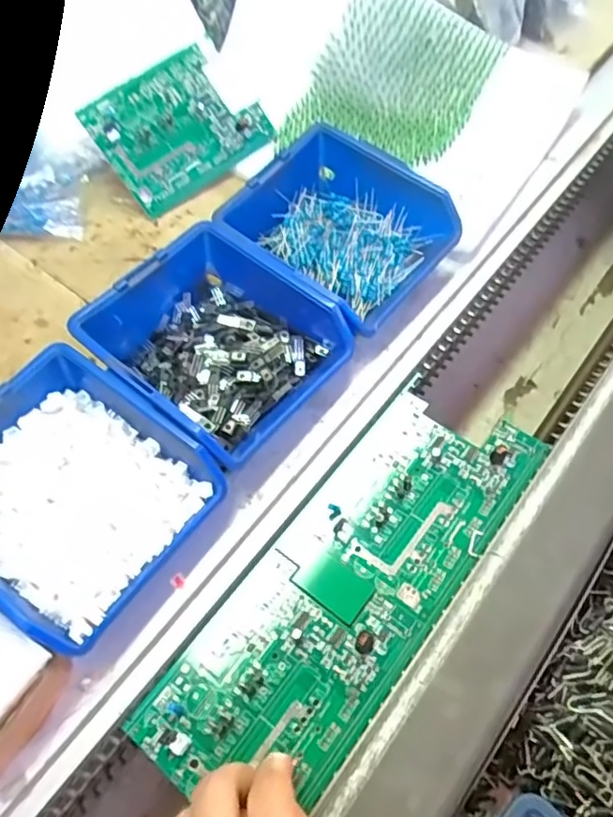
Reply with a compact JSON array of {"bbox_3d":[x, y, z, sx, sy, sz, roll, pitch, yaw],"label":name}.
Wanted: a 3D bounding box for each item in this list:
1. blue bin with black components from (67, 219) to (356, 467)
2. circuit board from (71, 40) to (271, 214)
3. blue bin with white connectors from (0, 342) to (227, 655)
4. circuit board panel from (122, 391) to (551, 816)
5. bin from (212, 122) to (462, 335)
[{"bbox_3d":[-0.057,-0.043,0.370,0.135,0.052,0.123,39,69,23],"label":"blue bin with black components"},{"bbox_3d":[-0.102,-0.230,0.487,0.128,0.007,0.094,-39,104,-13],"label":"circuit board"},{"bbox_3d":[-0.126,0.046,0.323,0.128,0.048,0.119,32,66,20],"label":"blue bin with white connectors"},{"bbox_3d":[0.027,0.093,0.330,0.100,0.014,0.258,41,70,18],"label":"circuit board panel"},{"bbox_3d":[0.023,-0.123,0.418,0.129,0.052,0.120,35,67,21],"label":"bin"}]

